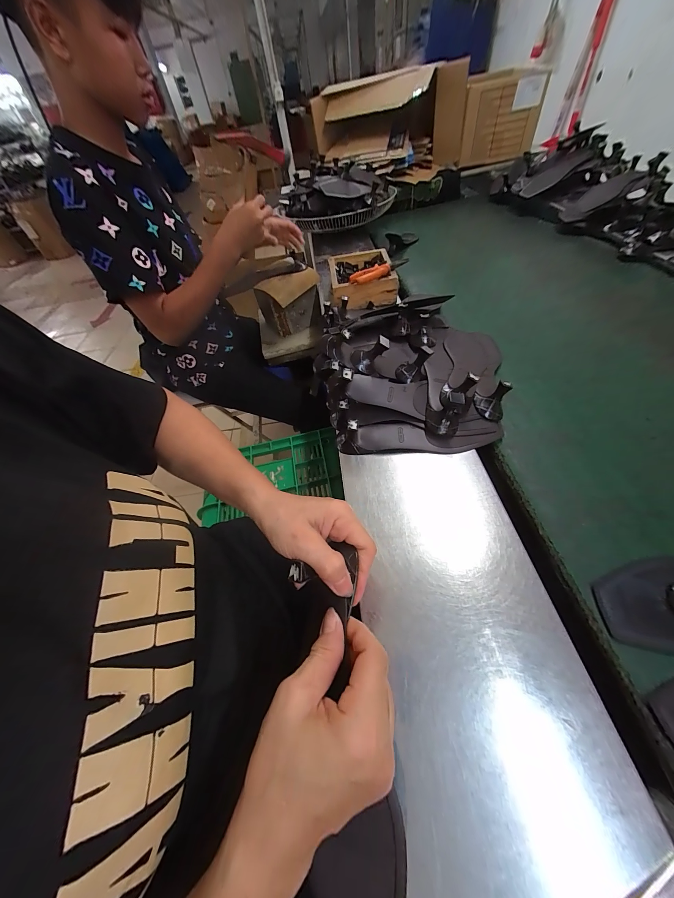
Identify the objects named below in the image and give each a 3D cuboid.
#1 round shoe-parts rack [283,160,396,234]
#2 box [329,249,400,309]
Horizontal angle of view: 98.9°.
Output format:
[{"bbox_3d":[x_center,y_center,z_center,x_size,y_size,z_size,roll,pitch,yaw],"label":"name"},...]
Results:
[{"bbox_3d":[-0.001,-0.881,1.000,0.365,0.123,0.342,-5,52,6],"label":"round shoe-parts rack"},{"bbox_3d":[0.061,-0.429,0.717,0.148,0.057,0.194,-9,52,3],"label":"box"}]

